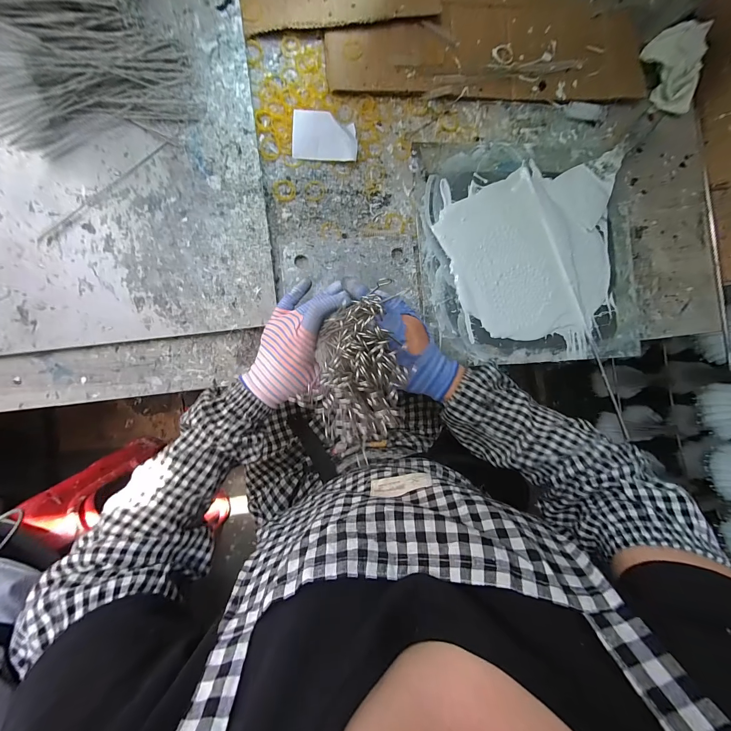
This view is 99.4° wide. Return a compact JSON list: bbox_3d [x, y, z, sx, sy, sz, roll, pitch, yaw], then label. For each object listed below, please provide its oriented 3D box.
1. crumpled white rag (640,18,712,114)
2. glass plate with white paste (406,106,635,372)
[{"bbox_3d":[0.489,-0.460,0.481,0.066,0.054,0.116,-27,93,-6],"label":"crumpled white rag"},{"bbox_3d":[0.250,-0.188,0.479,0.357,0.019,0.357,0,90,-5],"label":"glass plate with white paste"}]

